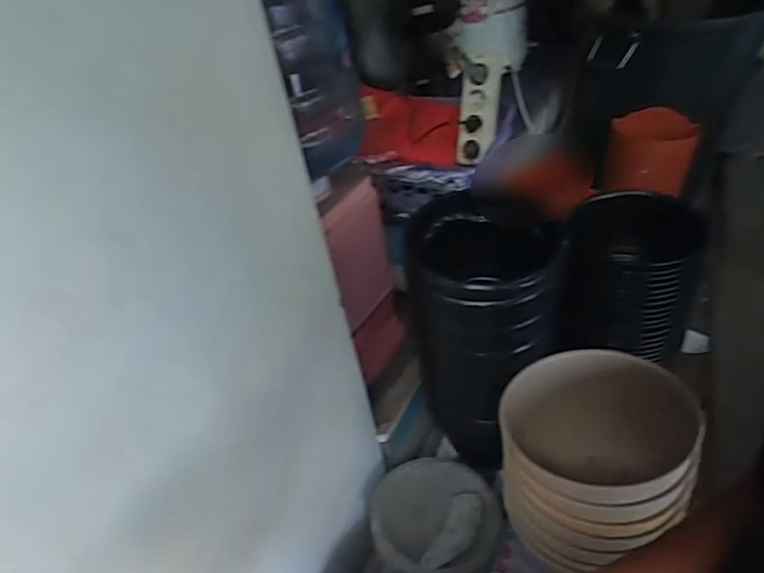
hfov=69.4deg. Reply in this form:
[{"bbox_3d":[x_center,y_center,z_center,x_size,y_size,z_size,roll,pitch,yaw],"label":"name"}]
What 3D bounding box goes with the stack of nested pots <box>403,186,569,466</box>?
[{"bbox_3d":[0.181,0.092,0.952,0.242,0.455,0.238,1,39,17],"label":"stack of nested pots"}]

